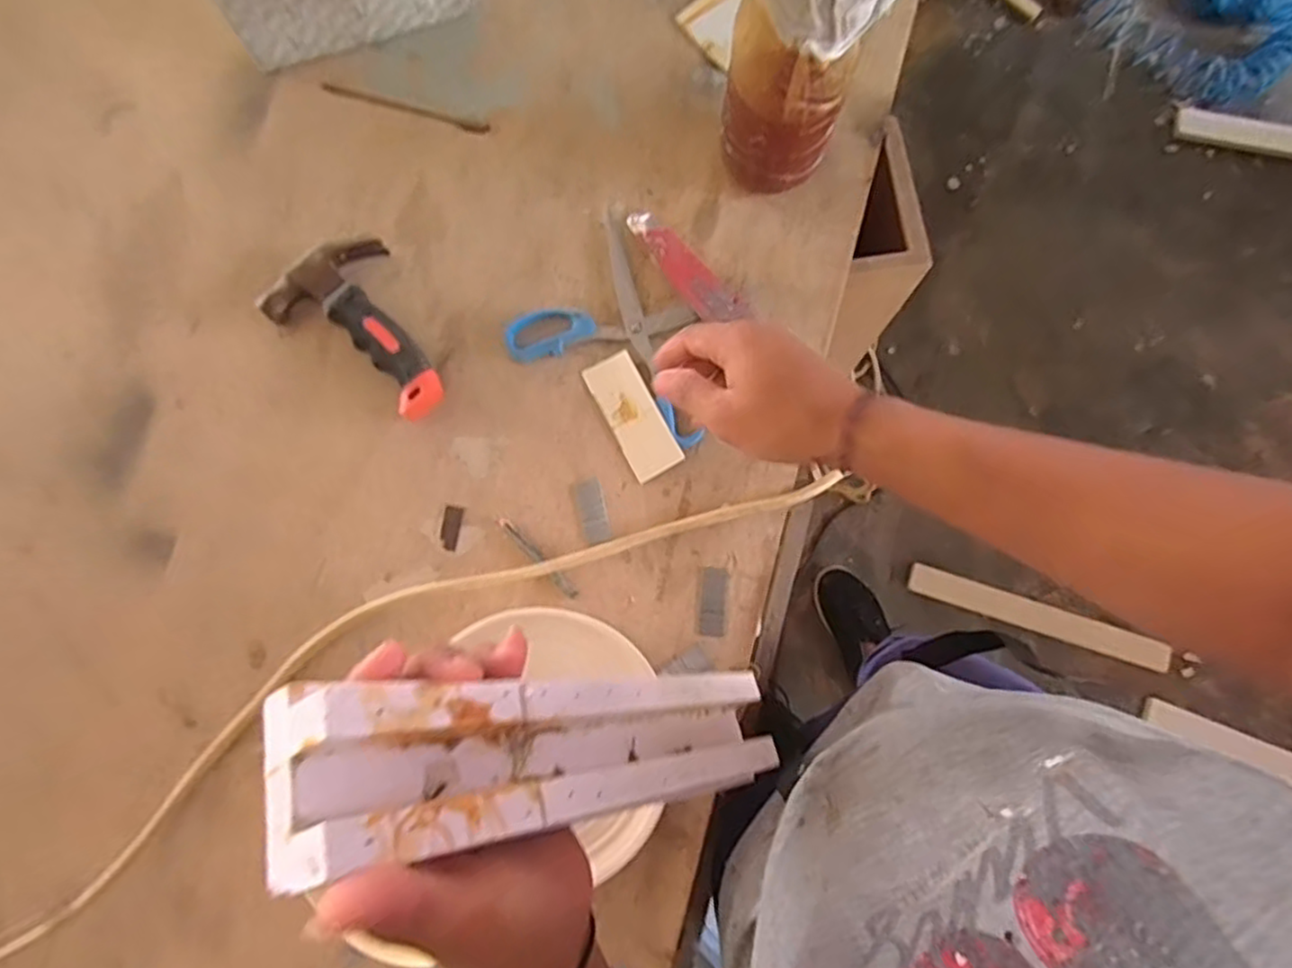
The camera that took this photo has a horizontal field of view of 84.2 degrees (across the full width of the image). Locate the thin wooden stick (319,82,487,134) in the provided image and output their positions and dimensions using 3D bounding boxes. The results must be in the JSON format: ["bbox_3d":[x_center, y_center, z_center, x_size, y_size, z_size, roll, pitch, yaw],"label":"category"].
[{"bbox_3d":[-0.205,-0.320,0.608,0.151,0.004,0.009,18,80,5],"label":"thin wooden stick"}]

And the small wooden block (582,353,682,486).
[{"bbox_3d":[-0.010,-0.053,0.547,0.038,0.010,0.098,-28,80,-4],"label":"small wooden block"}]

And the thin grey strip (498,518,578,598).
[{"bbox_3d":[-0.080,0.054,0.532,0.079,0.006,0.008,44,83,9],"label":"thin grey strip"}]

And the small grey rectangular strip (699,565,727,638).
[{"bbox_3d":[0.049,0.086,0.523,0.019,0.004,0.050,4,79,2],"label":"small grey rectangular strip"}]

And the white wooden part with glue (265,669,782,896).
[{"bbox_3d":[-0.023,0.111,0.313,0.044,0.268,0.051,-5,76,38],"label":"white wooden part with glue"}]

